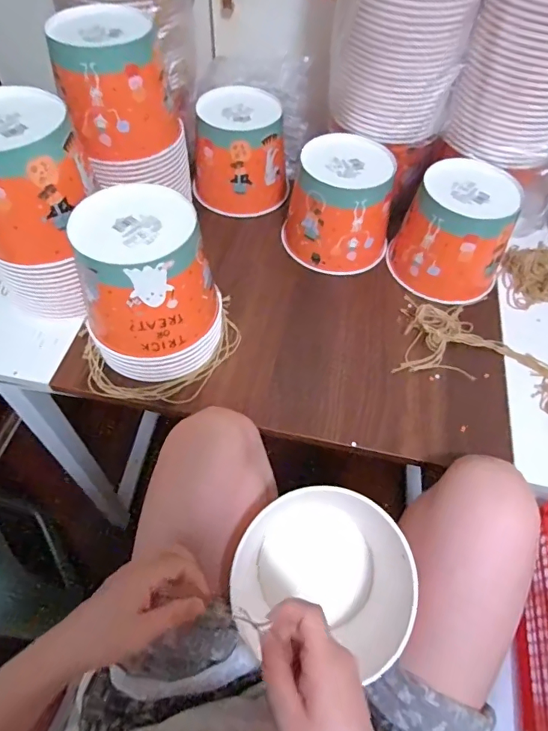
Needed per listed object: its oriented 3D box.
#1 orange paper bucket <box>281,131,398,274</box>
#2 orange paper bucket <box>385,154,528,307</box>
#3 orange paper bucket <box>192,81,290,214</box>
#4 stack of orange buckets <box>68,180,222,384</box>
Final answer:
[{"bbox_3d":[0.095,-0.227,0.668,0.152,0.133,0.134,13,56,6],"label":"orange paper bucket"},{"bbox_3d":[0.250,-0.180,0.641,0.143,0.126,0.134,1,56,-2],"label":"orange paper bucket"},{"bbox_3d":[-0.052,-0.331,0.730,0.150,0.126,0.141,1,56,-2],"label":"orange paper bucket"},{"bbox_3d":[-0.138,-0.089,0.542,0.140,0.179,0.132,-8,57,-7],"label":"stack of orange buckets"}]

